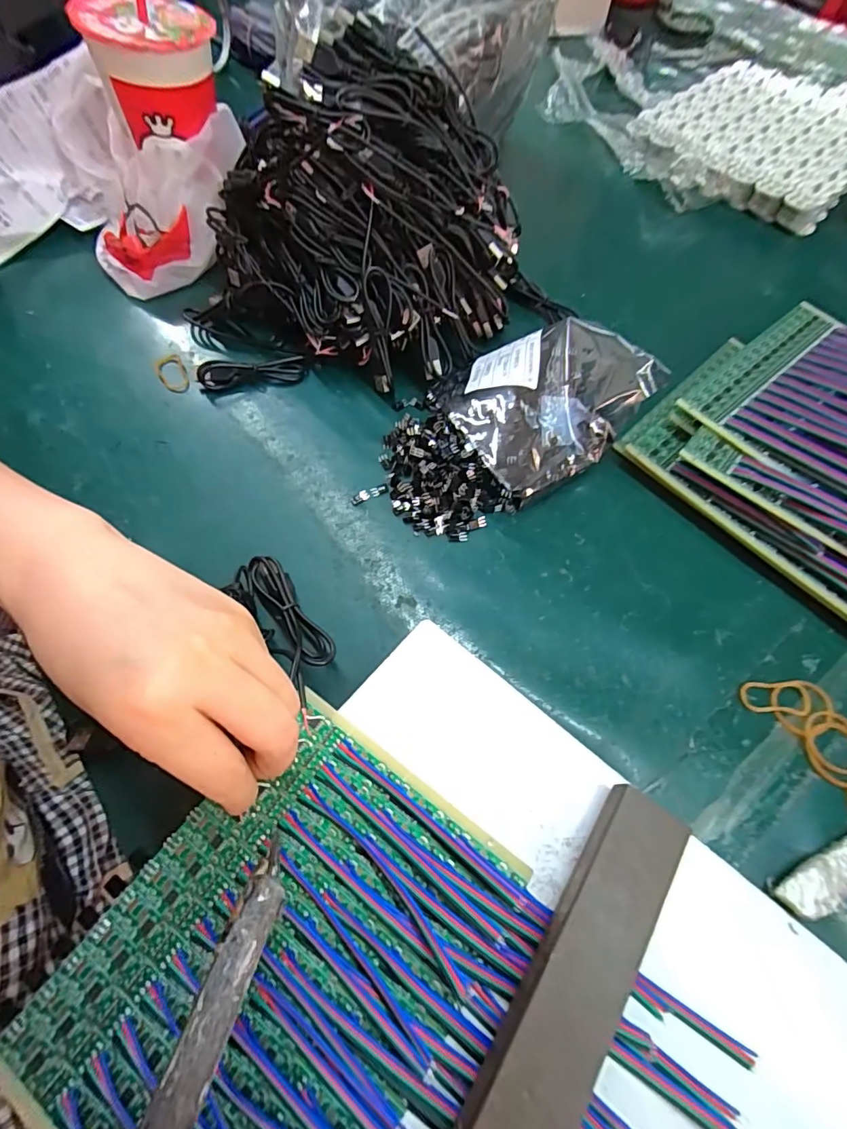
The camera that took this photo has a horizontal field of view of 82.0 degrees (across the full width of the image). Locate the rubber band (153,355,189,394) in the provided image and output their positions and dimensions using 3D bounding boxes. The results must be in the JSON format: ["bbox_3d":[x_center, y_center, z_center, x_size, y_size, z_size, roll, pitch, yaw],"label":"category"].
[{"bbox_3d":[-0.195,-0.148,0.376,0.021,0.004,0.044,-26,68,-13],"label":"rubber band"}]

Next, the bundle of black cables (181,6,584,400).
[{"bbox_3d":[-0.045,-0.247,0.356,0.283,0.121,0.206,-14,66,-8],"label":"bundle of black cables"}]

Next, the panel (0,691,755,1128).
[{"bbox_3d":[-0.019,0.175,0.173,0.217,0.020,0.160,35,70,15],"label":"panel"}]

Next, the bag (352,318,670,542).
[{"bbox_3d":[0.043,-0.099,0.325,0.192,0.054,0.115,-28,68,-14],"label":"bag"}]

